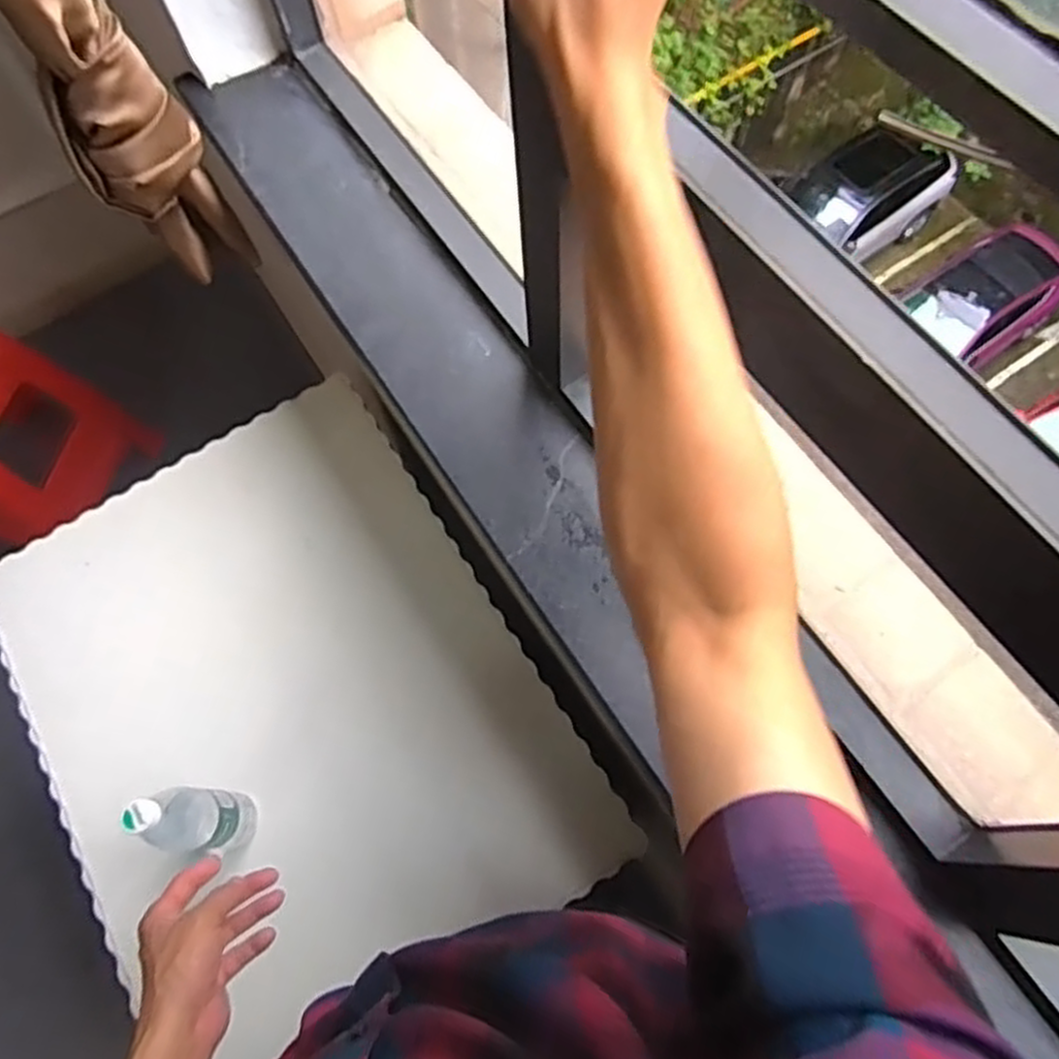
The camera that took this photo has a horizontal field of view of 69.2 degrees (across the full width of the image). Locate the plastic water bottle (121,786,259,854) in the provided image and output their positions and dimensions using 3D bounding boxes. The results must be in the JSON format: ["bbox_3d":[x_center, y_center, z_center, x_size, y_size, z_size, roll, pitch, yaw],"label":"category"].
[{"bbox_3d":[-0.356,0.309,0.821,0.067,0.244,0.066,3,68,4],"label":"plastic water bottle"}]

